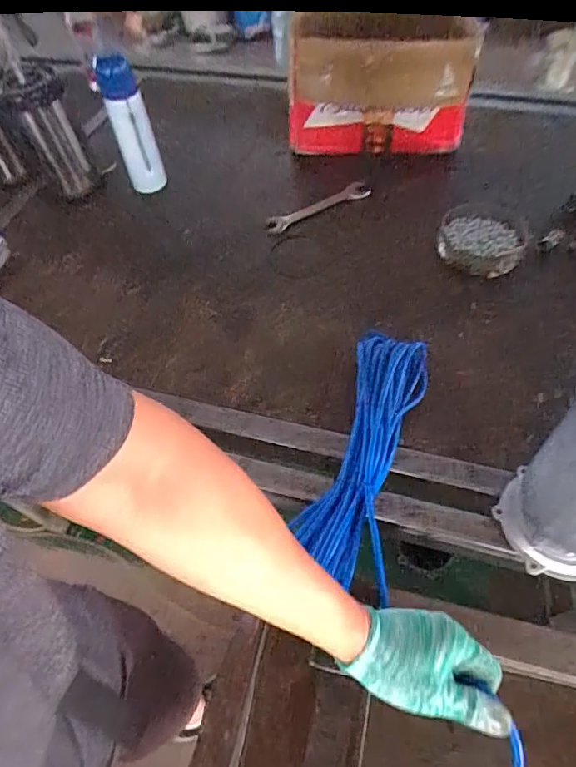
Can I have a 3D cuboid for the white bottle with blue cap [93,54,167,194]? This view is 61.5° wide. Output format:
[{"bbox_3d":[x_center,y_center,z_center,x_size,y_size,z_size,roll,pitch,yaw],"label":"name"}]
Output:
[{"bbox_3d":[-0.288,-0.490,0.914,0.076,0.247,0.067,5,49,14],"label":"white bottle with blue cap"}]

